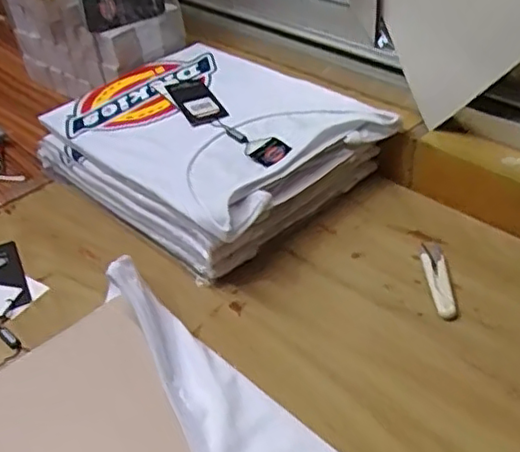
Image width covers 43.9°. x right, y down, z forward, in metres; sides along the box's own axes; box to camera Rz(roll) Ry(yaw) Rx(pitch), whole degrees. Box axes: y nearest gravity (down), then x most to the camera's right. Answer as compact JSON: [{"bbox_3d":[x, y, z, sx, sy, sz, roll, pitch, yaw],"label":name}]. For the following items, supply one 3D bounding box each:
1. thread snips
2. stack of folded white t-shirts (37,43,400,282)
[{"bbox_3d":[0.172,0.050,0.624,0.022,0.006,0.101,-1,39,5],"label":"thread snips"},{"bbox_3d":[-0.061,-0.099,0.774,0.277,0.086,0.356,-33,46,-30],"label":"stack of folded white t-shirts"}]

